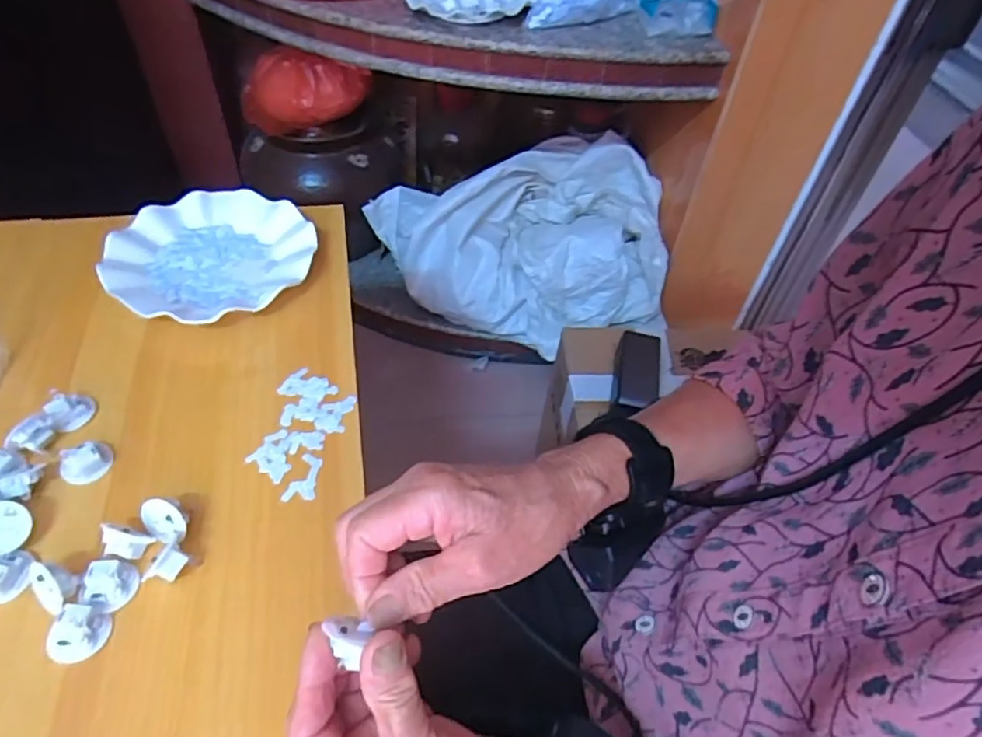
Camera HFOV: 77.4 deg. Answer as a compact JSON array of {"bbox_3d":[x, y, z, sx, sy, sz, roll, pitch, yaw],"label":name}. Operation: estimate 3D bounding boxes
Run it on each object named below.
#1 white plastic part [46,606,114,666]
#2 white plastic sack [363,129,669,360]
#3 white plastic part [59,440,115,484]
[{"bbox_3d":[-0.239,0.153,0.354,0.027,0.013,0.029,2,48,-3],"label":"white plastic part"},{"bbox_3d":[0.038,-0.221,1.088,0.484,0.237,0.310,-4,49,-8],"label":"white plastic sack"},{"bbox_3d":[-0.284,0.065,0.431,0.026,0.017,0.032,36,55,25],"label":"white plastic part"}]

